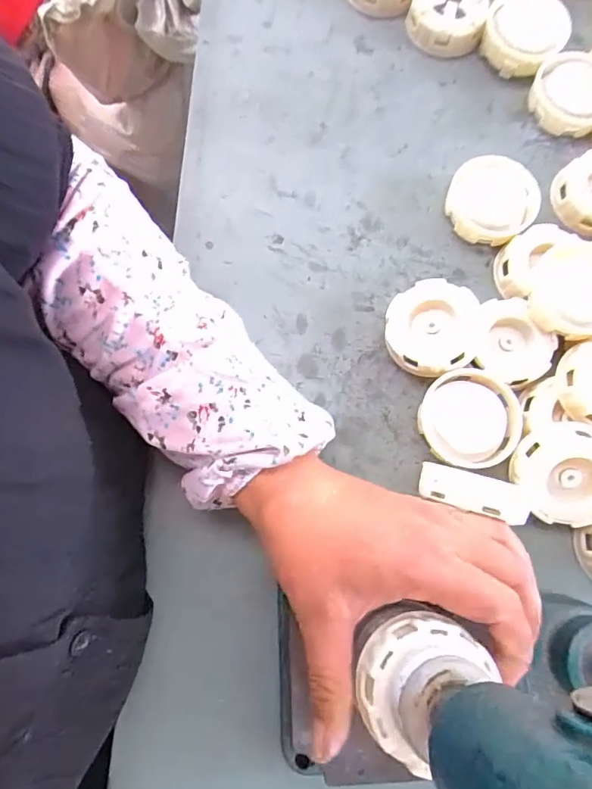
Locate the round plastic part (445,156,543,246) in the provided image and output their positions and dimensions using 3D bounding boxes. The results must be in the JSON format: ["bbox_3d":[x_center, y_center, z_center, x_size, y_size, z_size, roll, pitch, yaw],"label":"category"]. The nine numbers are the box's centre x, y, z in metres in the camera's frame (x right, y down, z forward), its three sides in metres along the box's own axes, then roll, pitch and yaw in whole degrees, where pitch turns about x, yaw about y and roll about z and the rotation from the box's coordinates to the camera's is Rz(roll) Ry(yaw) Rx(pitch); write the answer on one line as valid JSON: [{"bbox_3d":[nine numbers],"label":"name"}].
[{"bbox_3d":[0.145,-0.143,0.360,0.064,0.020,0.064,0,76,-2],"label":"round plastic part"}]

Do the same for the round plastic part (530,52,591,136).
[{"bbox_3d":[0.222,-0.243,0.387,0.065,0.015,0.072,13,77,3],"label":"round plastic part"}]

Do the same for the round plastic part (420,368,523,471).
[{"bbox_3d":[0.116,0.016,0.322,0.065,0.017,0.062,0,76,-2],"label":"round plastic part"}]

